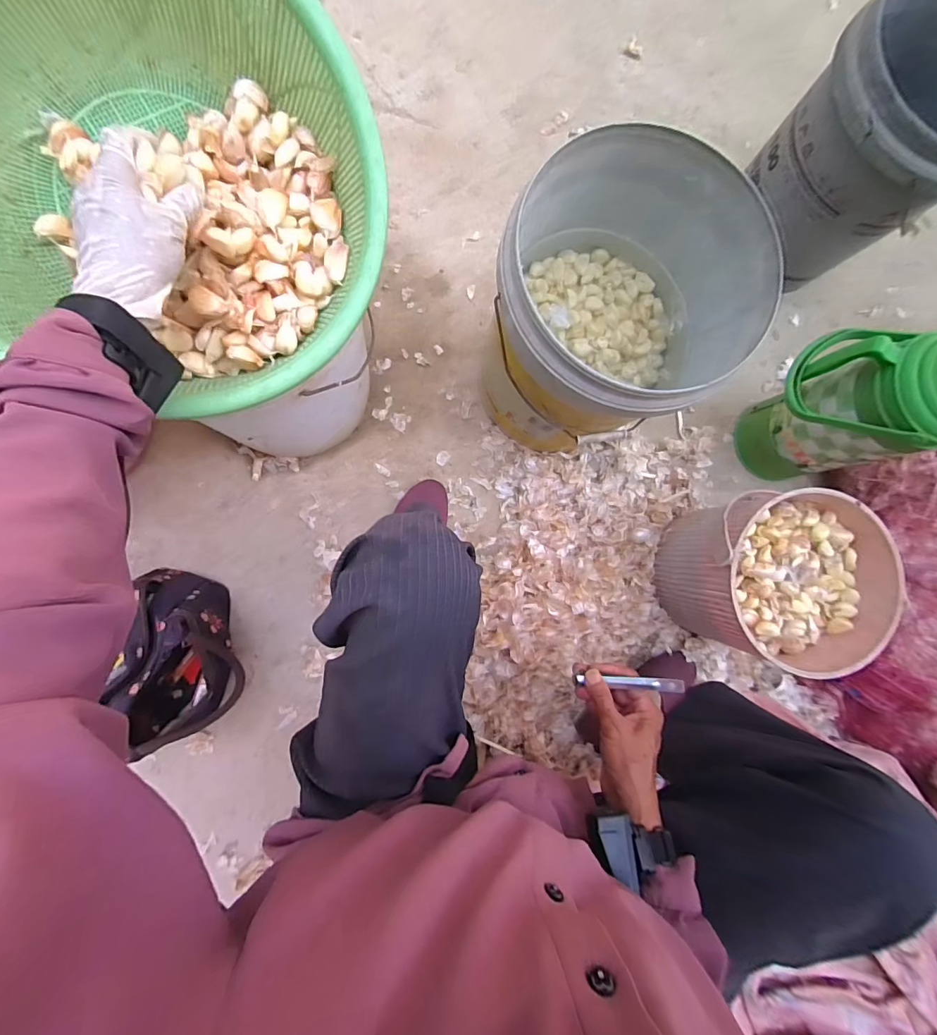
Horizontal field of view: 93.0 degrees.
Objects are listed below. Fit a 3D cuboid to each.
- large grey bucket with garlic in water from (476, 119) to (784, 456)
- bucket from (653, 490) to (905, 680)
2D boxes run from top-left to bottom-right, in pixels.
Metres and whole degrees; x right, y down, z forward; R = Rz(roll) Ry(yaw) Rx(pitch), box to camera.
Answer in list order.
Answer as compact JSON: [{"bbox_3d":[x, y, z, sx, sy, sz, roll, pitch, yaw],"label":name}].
[{"bbox_3d":[0.172,-0.257,0.626,0.281,0.323,0.299,0,86,-7],"label":"large grey bucket with garlic in water"},{"bbox_3d":[0.479,0.097,0.700,0.297,0.207,0.243,25,83,-5],"label":"bucket"}]

